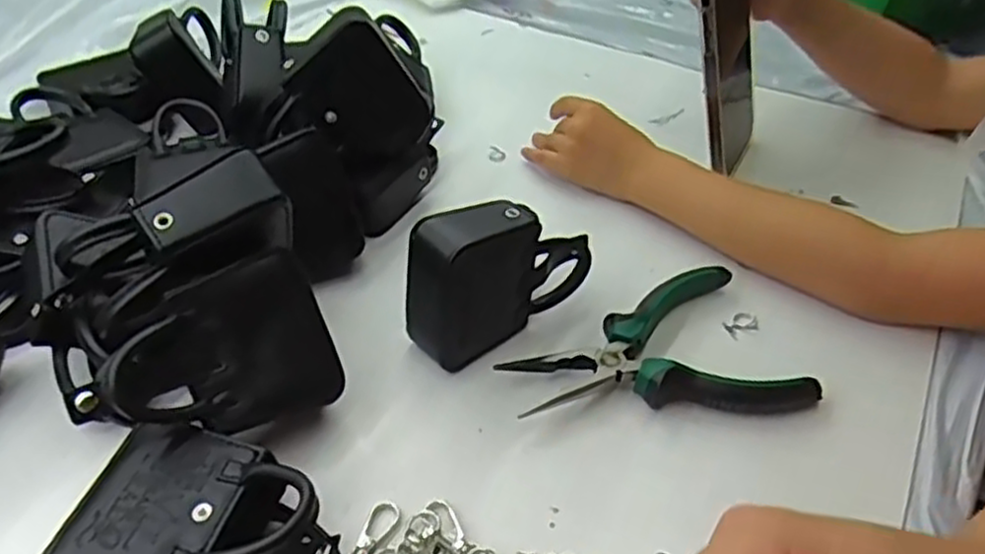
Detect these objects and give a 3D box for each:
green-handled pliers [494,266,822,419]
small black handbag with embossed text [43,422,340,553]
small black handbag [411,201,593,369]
[{"bbox_3d":[0.084,0.044,0.390,0.145,0.021,0.095,-15,45,-19],"label":"green-handled pliers"},{"bbox_3d":[-0.111,0.099,0.296,0.098,0.050,0.073,10,43,8],"label":"small black handbag with embossed text"},{"bbox_3d":[0.005,-0.004,0.402,0.105,0.072,0.043,-30,51,-31],"label":"small black handbag"}]

